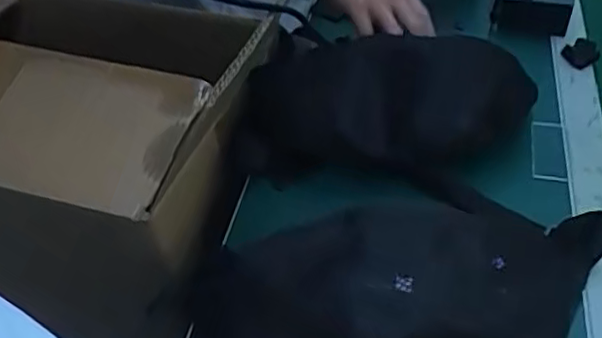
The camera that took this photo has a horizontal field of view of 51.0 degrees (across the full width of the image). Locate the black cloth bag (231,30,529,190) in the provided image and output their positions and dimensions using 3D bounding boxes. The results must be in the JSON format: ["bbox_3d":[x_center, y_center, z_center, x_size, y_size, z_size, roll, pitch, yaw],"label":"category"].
[{"bbox_3d":[0.084,-0.060,0.637,0.300,0.091,0.160,5,45,5],"label":"black cloth bag"}]

